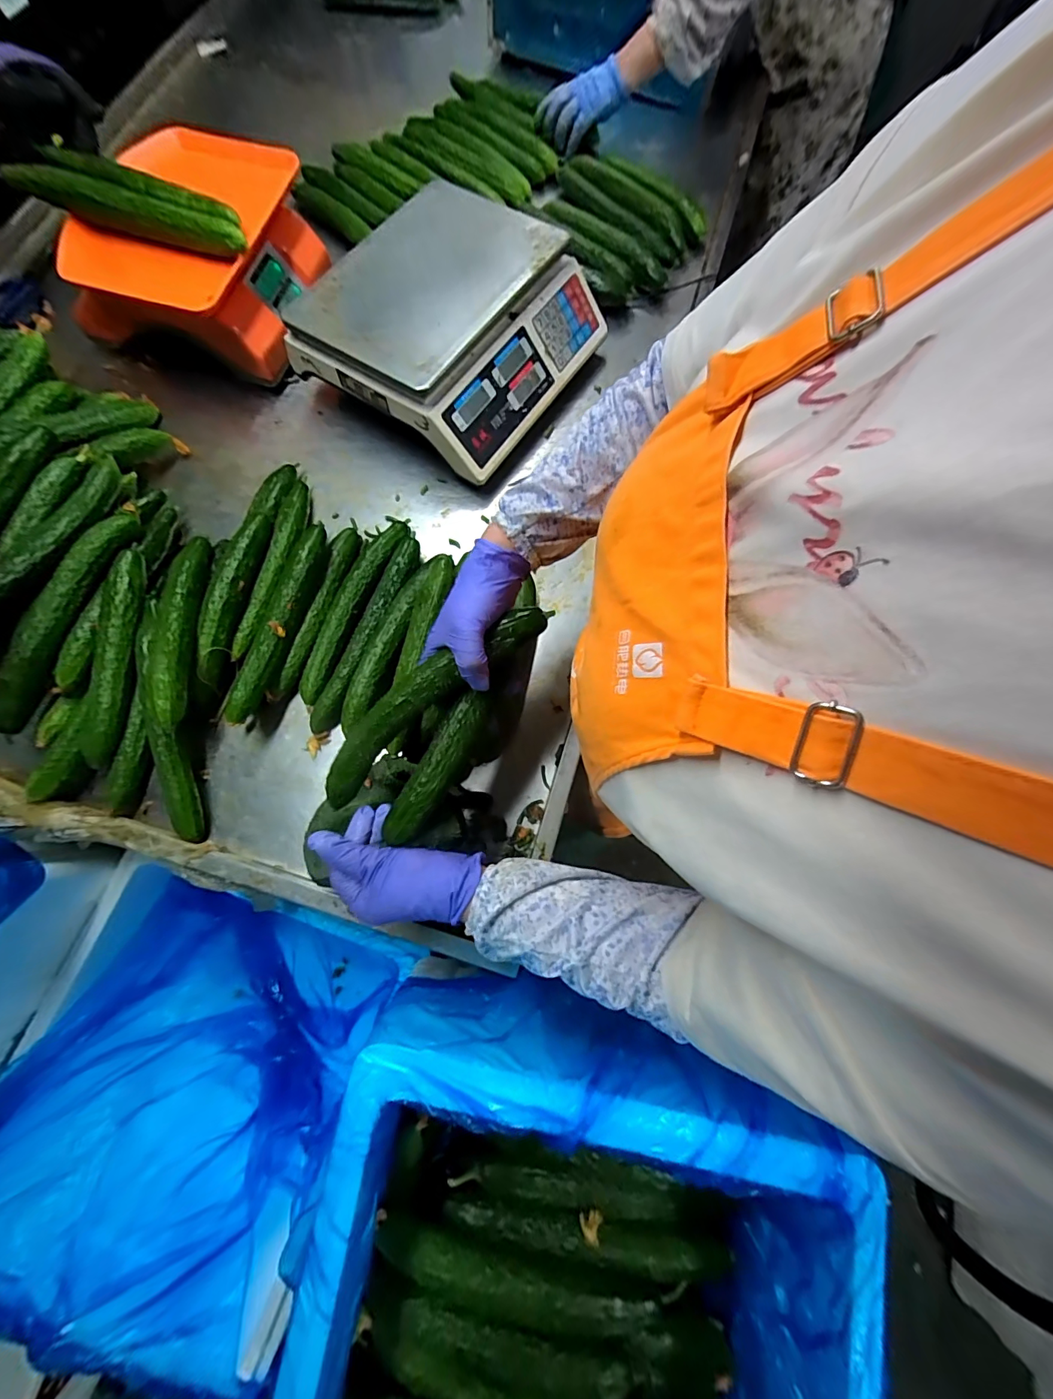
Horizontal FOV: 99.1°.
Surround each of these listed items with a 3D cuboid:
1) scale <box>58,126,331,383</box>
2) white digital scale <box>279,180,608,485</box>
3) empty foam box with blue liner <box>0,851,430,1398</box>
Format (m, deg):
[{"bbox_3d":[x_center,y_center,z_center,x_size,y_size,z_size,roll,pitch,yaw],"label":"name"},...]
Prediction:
[{"bbox_3d":[-0.444,-0.602,0.625,0.270,0.136,0.297,15,75,3],"label":"scale"},{"bbox_3d":[-0.098,-0.507,0.599,0.307,0.095,0.329,33,76,8],"label":"white digital scale"},{"bbox_3d":[-0.382,0.474,0.562,0.390,0.217,0.394,26,76,6],"label":"empty foam box with blue liner"}]

